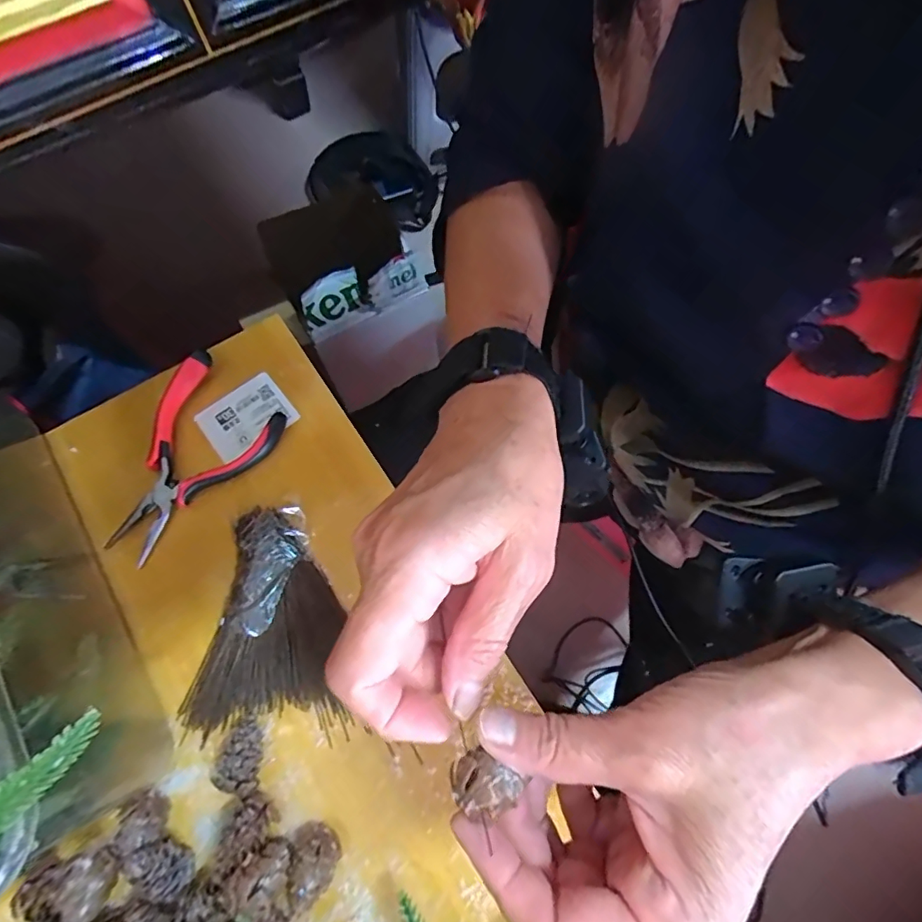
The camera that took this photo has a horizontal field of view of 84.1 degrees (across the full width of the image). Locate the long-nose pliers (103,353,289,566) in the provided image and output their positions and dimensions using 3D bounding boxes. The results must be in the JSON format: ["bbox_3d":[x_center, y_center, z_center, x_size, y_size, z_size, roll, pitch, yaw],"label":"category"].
[{"bbox_3d":[-0.186,-0.002,0.338,0.085,0.017,0.128,34,72,13],"label":"long-nose pliers"}]

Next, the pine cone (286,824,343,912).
[{"bbox_3d":[-0.073,0.200,0.256,0.026,0.021,0.031,-18,69,-7],"label":"pine cone"}]

